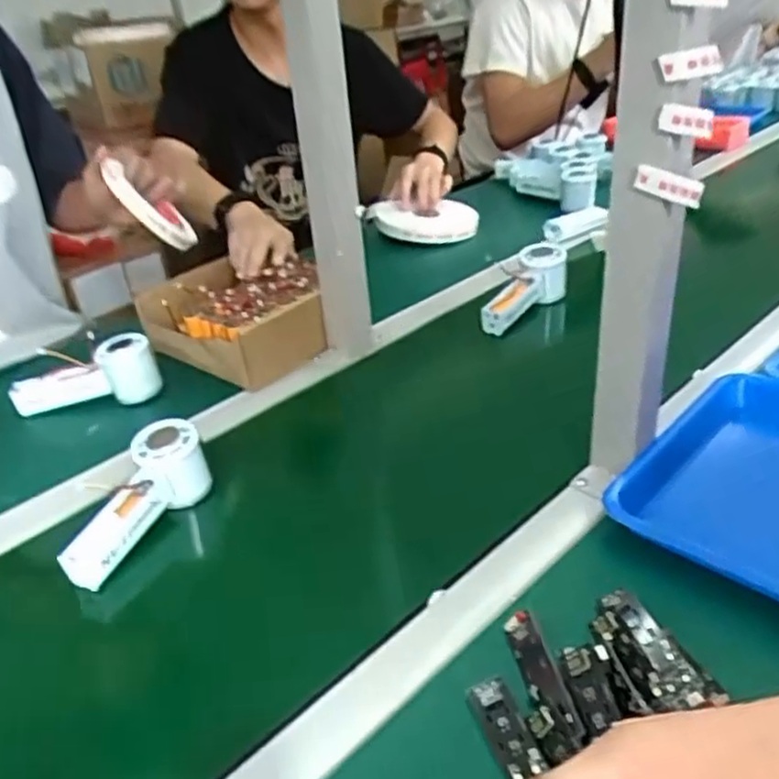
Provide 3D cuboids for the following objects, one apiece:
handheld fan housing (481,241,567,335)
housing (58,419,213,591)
[{"bbox_3d":[0.163,-0.115,0.876,0.051,0.055,0.154,22,56,38],"label":"handheld fan housing"},{"bbox_3d":[-0.207,0.097,0.591,0.050,0.059,0.147,10,49,24],"label":"housing"}]

